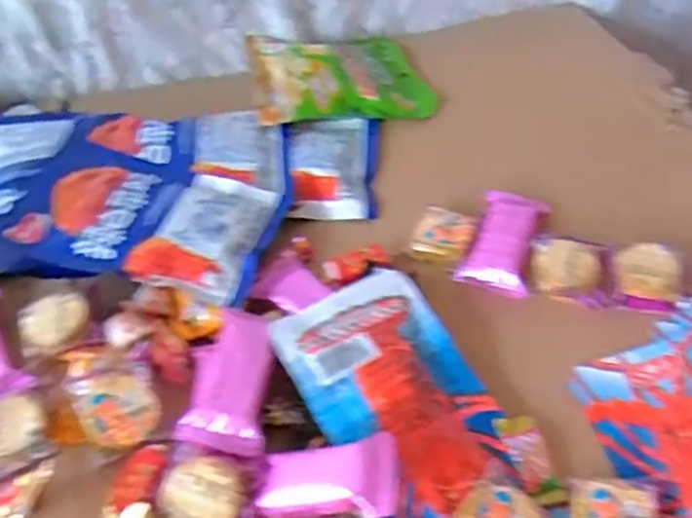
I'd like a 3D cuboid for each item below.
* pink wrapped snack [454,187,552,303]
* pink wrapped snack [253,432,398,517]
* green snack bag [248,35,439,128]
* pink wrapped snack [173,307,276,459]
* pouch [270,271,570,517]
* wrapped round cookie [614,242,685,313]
[{"bbox_3d":[0.111,-0.011,0.515,0.045,0.016,0.085,12,50,17],"label":"pink wrapped snack"},{"bbox_3d":[-0.010,0.116,0.388,0.075,0.012,0.040,-13,45,19],"label":"pink wrapped snack"},{"bbox_3d":[-0.007,-0.166,0.654,0.144,0.038,0.123,-12,47,-5],"label":"green snack bag"},{"bbox_3d":[-0.066,0.070,0.434,0.045,0.019,0.089,0,47,7],"label":"pink wrapped snack"},{"bbox_3d":[0.039,0.091,0.418,0.094,0.037,0.198,-24,49,-15],"label":"pouch"},{"bbox_3d":[0.198,0.012,0.483,0.043,0.021,0.045,10,49,16],"label":"wrapped round cookie"}]

